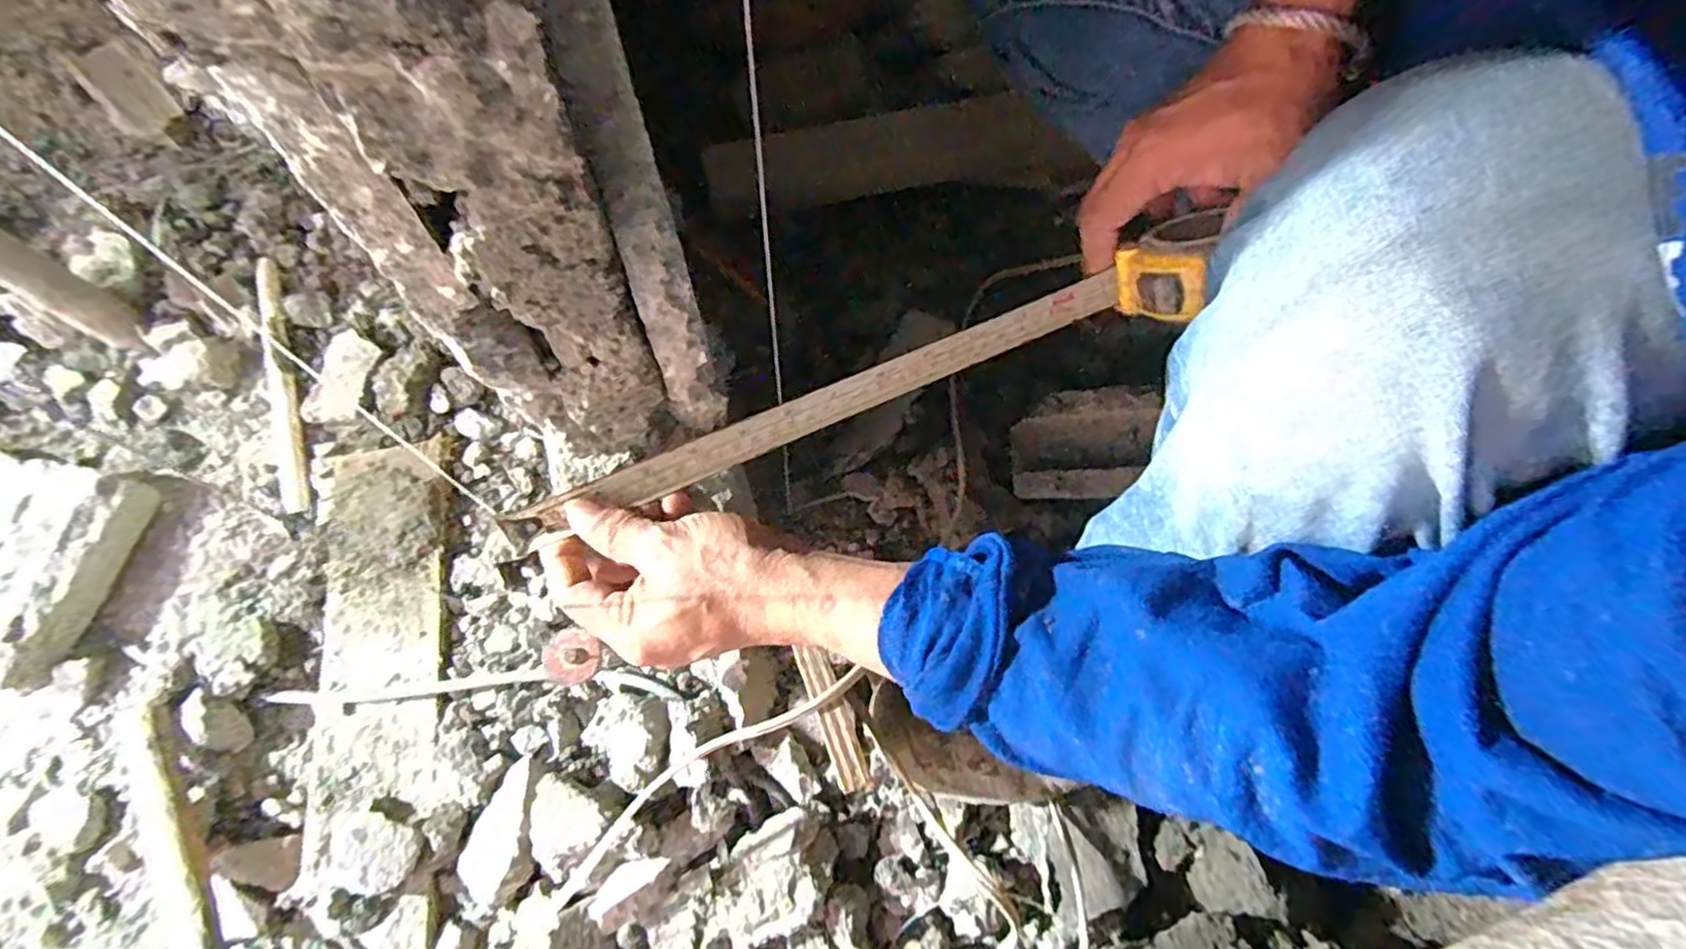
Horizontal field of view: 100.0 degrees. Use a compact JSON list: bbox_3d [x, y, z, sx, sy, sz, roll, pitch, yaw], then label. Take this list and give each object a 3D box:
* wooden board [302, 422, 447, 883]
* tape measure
[{"bbox_3d":[-0.407,0.129,0.626,0.108,0.029,0.340,-11,69,-7],"label":"wooden board"},{"bbox_3d":[0.007,-0.037,0.348,0.360,0.050,0.044,-22,70,-1],"label":"tape measure"}]

